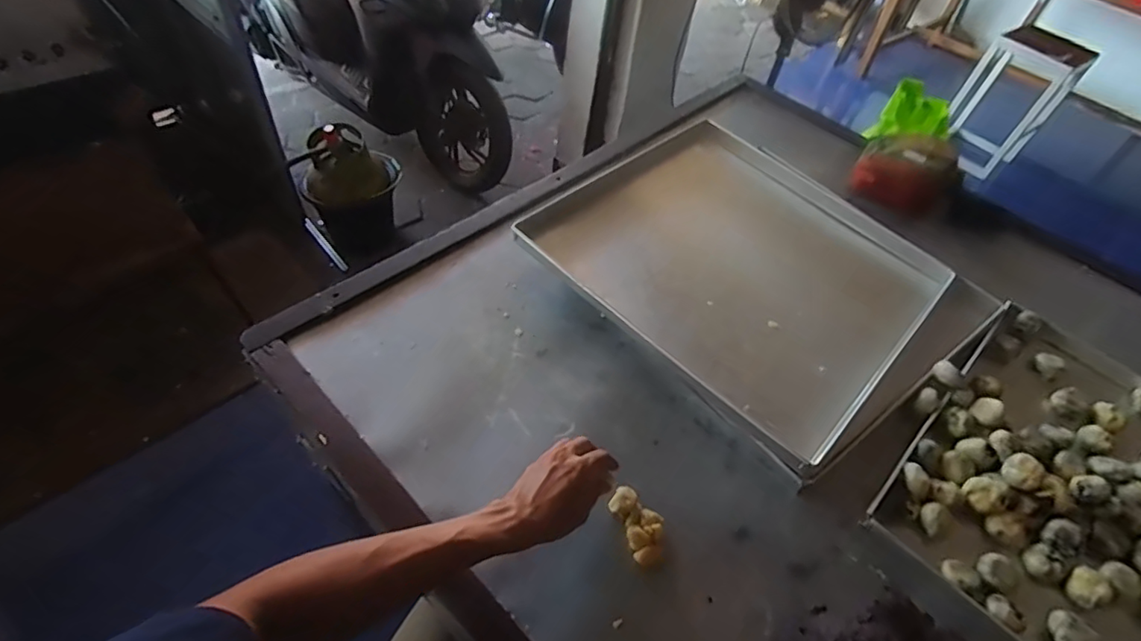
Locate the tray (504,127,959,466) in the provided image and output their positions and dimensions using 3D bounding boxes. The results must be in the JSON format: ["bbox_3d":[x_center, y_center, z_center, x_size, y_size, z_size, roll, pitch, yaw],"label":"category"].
[{"bbox_3d":[0.277,-0.095,0.874,0.558,0.037,0.520,39,58,23],"label":"tray"}]

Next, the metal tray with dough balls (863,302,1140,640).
[{"bbox_3d":[0.693,0.246,0.674,0.529,0.059,0.529,39,56,22],"label":"metal tray with dough balls"}]

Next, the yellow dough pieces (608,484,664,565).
[{"bbox_3d":[0.076,0.221,0.614,0.045,0.016,0.082,-17,55,-20],"label":"yellow dough pieces"}]

